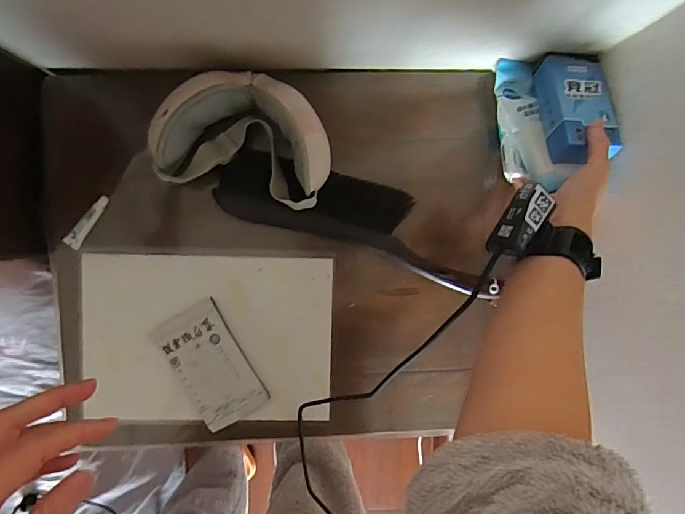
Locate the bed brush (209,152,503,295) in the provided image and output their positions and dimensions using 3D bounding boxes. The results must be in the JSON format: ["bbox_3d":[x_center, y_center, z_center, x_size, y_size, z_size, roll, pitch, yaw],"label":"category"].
[{"bbox_3d":[0.025,-0.044,0.545,0.346,0.027,0.086,19,96,0],"label":"bed brush"}]

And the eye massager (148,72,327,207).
[{"bbox_3d":[-0.104,-0.133,0.504,0.186,0.075,0.132,13,95,1],"label":"eye massager"}]

